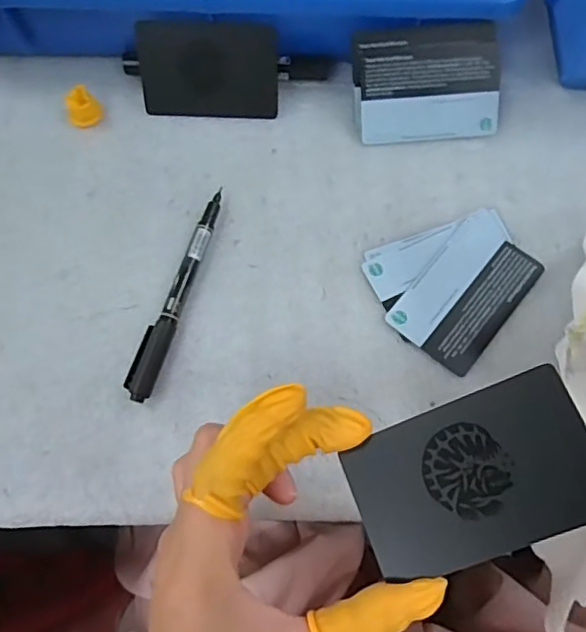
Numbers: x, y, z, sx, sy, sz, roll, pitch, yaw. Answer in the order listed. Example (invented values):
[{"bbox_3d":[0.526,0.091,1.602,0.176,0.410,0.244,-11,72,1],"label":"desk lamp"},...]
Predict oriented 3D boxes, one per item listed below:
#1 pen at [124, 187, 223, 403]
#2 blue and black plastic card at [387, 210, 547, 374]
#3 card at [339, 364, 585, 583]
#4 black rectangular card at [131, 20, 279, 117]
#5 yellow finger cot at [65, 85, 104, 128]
[{"bbox_3d":[-0.064,-0.015,0.323,0.015,0.011,0.130,18,74,6],"label":"pen"},{"bbox_3d":[0.101,-0.015,0.326,0.054,0.004,0.089,39,77,12],"label":"blue and black plastic card"},{"bbox_3d":[0.064,0.058,0.205,0.084,0.004,0.053,-24,71,10],"label":"card"},{"bbox_3d":[-0.051,-0.150,0.350,0.084,0.056,0.004,2,40,1],"label":"black rectangular card"},{"bbox_3d":[-0.133,-0.132,0.361,0.021,0.016,0.018,-27,74,-8],"label":"yellow finger cot"}]

